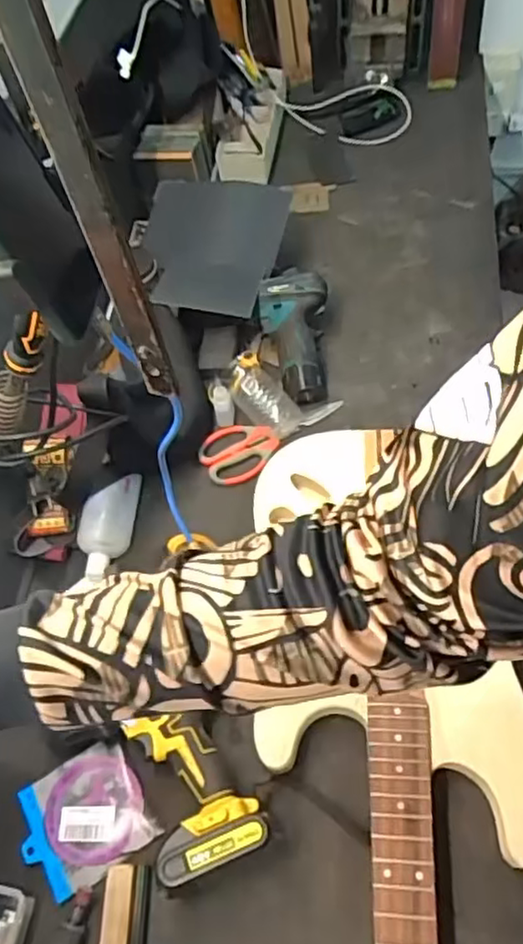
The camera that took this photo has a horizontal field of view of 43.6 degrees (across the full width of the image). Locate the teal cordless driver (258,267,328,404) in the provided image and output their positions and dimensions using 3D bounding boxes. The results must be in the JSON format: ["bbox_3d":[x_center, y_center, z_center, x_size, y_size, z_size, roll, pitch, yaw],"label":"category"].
[{"bbox_3d":[0.051,-0.178,0.911,0.095,0.080,0.189,-2,70,-7],"label":"teal cordless driver"}]

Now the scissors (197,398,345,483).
[{"bbox_3d":[0.014,-0.051,0.866,0.197,0.013,0.079,-27,64,-9],"label":"scissors"}]

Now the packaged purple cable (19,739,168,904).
[{"bbox_3d":[-0.177,0.340,0.649,0.116,0.026,0.109,-26,59,-22],"label":"packaged purple cable"}]

